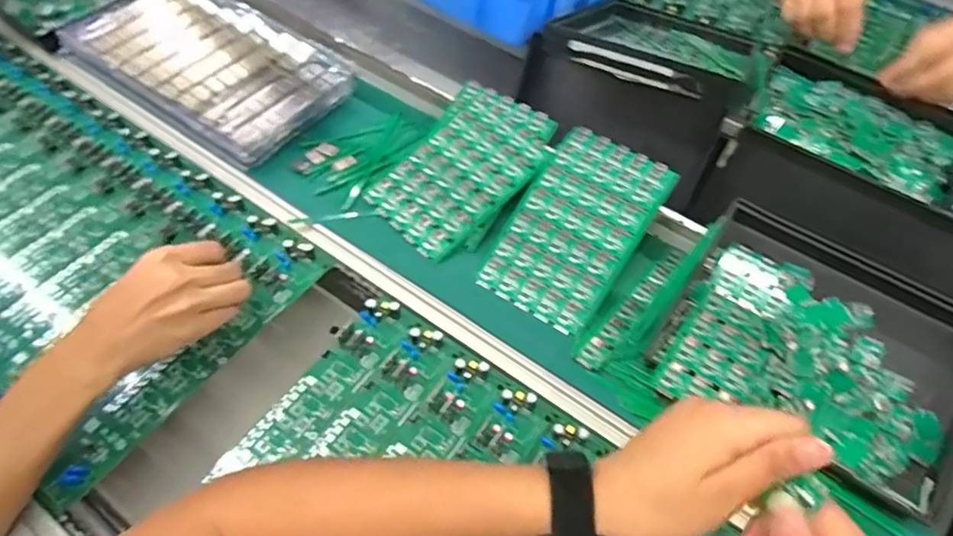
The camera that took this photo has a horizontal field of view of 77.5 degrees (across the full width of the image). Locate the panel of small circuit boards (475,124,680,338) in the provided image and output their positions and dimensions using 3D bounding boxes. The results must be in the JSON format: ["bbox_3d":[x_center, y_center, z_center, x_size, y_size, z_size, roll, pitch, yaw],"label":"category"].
[{"bbox_3d":[0.093,-0.040,0.556,0.112,0.005,0.188,31,78,16],"label":"panel of small circuit boards"}]

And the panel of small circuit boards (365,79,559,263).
[{"bbox_3d":[-0.010,-0.100,0.592,0.119,0.008,0.187,36,77,16],"label":"panel of small circuit boards"}]

